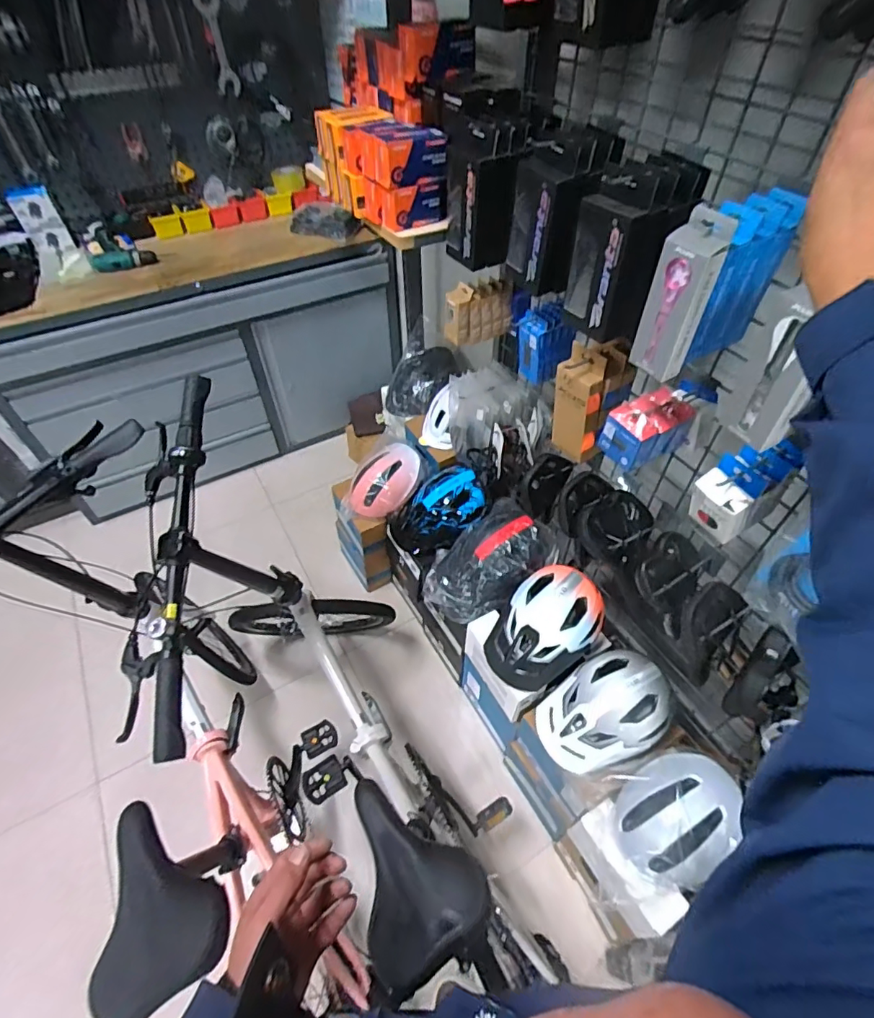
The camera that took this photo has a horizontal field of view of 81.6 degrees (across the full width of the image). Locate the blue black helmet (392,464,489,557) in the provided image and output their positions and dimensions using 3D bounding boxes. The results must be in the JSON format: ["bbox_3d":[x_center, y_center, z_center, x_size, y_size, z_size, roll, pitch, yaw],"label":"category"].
[{"bbox_3d":[0.022,0.005,1.595,0.329,0.170,0.199,-43,81,18],"label":"blue black helmet"}]

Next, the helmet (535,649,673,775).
[{"bbox_3d":[0.383,0.470,1.166,0.273,0.157,0.223,-28,56,-21],"label":"helmet"}]

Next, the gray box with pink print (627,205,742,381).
[{"bbox_3d":[0.315,-0.271,0.662,0.044,0.206,0.067,-24,54,-19],"label":"gray box with pink print"}]

